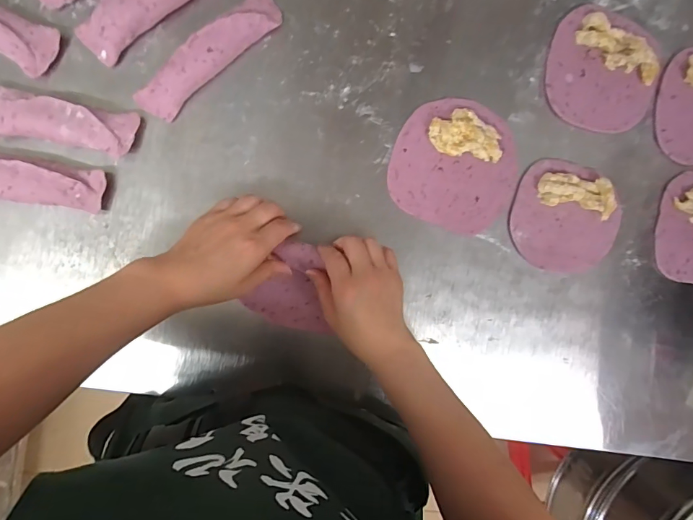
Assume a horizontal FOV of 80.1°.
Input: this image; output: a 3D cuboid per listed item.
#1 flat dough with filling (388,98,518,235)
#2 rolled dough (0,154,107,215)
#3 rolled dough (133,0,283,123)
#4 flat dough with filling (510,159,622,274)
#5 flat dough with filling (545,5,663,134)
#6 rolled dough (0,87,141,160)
[{"bbox_3d":[0.127,-0.108,0.468,0.146,0.020,0.139,-1,96,-7],"label":"flat dough with filling"},{"bbox_3d":[-0.314,-0.076,0.406,0.135,0.029,0.047,8,95,-8],"label":"rolled dough"},{"bbox_3d":[-0.140,-0.211,0.421,0.173,0.027,0.039,-43,99,-1],"label":"rolled dough"},{"bbox_3d":[0.265,-0.048,0.486,0.135,0.021,0.124,-1,96,-7],"label":"flat dough with filling"},{"bbox_3d":[0.303,-0.219,0.477,0.138,0.018,0.130,11,95,-8],"label":"flat dough with filling"},{"bbox_3d":[-0.286,-0.136,0.409,0.141,0.028,0.046,9,95,-8],"label":"rolled dough"}]

